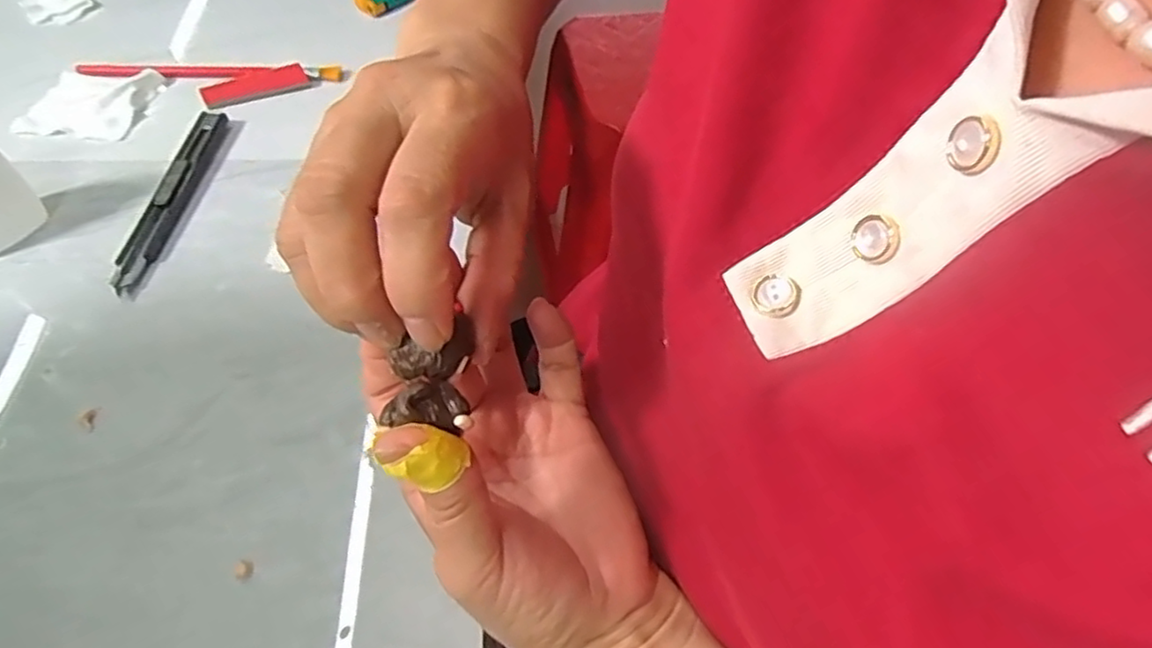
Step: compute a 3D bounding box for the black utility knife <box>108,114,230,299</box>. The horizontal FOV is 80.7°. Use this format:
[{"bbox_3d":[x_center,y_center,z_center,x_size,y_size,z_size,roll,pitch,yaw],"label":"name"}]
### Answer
[{"bbox_3d":[-0.223,-0.072,0.374,0.019,0.011,0.137,5,53,1],"label":"black utility knife"}]

